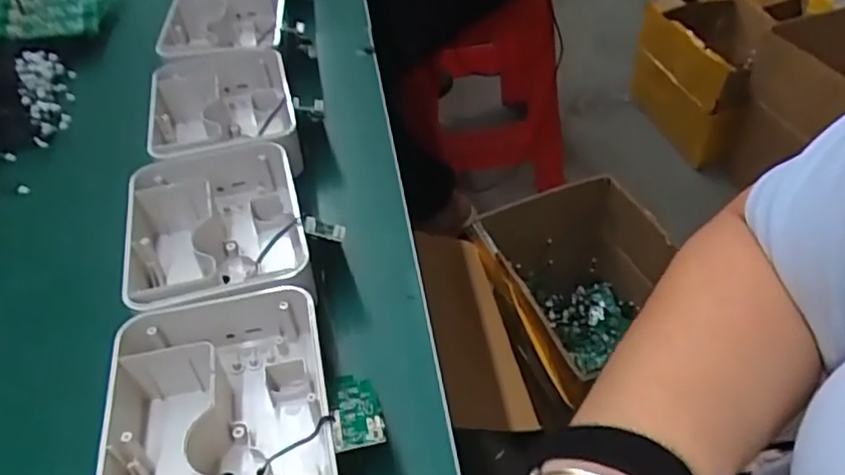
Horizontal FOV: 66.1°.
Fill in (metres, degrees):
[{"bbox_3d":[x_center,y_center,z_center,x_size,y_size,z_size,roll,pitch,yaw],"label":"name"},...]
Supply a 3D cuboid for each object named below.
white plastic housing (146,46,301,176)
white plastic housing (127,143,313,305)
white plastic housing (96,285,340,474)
[{"bbox_3d":[-0.150,-0.088,0.498,0.108,0.048,0.138,-13,46,-8],"label":"white plastic housing"},{"bbox_3d":[-0.125,0.001,0.402,0.105,0.047,0.136,-15,46,-9],"label":"white plastic housing"},{"bbox_3d":[-0.094,0.090,0.310,0.104,0.044,0.131,-12,46,-7],"label":"white plastic housing"}]

